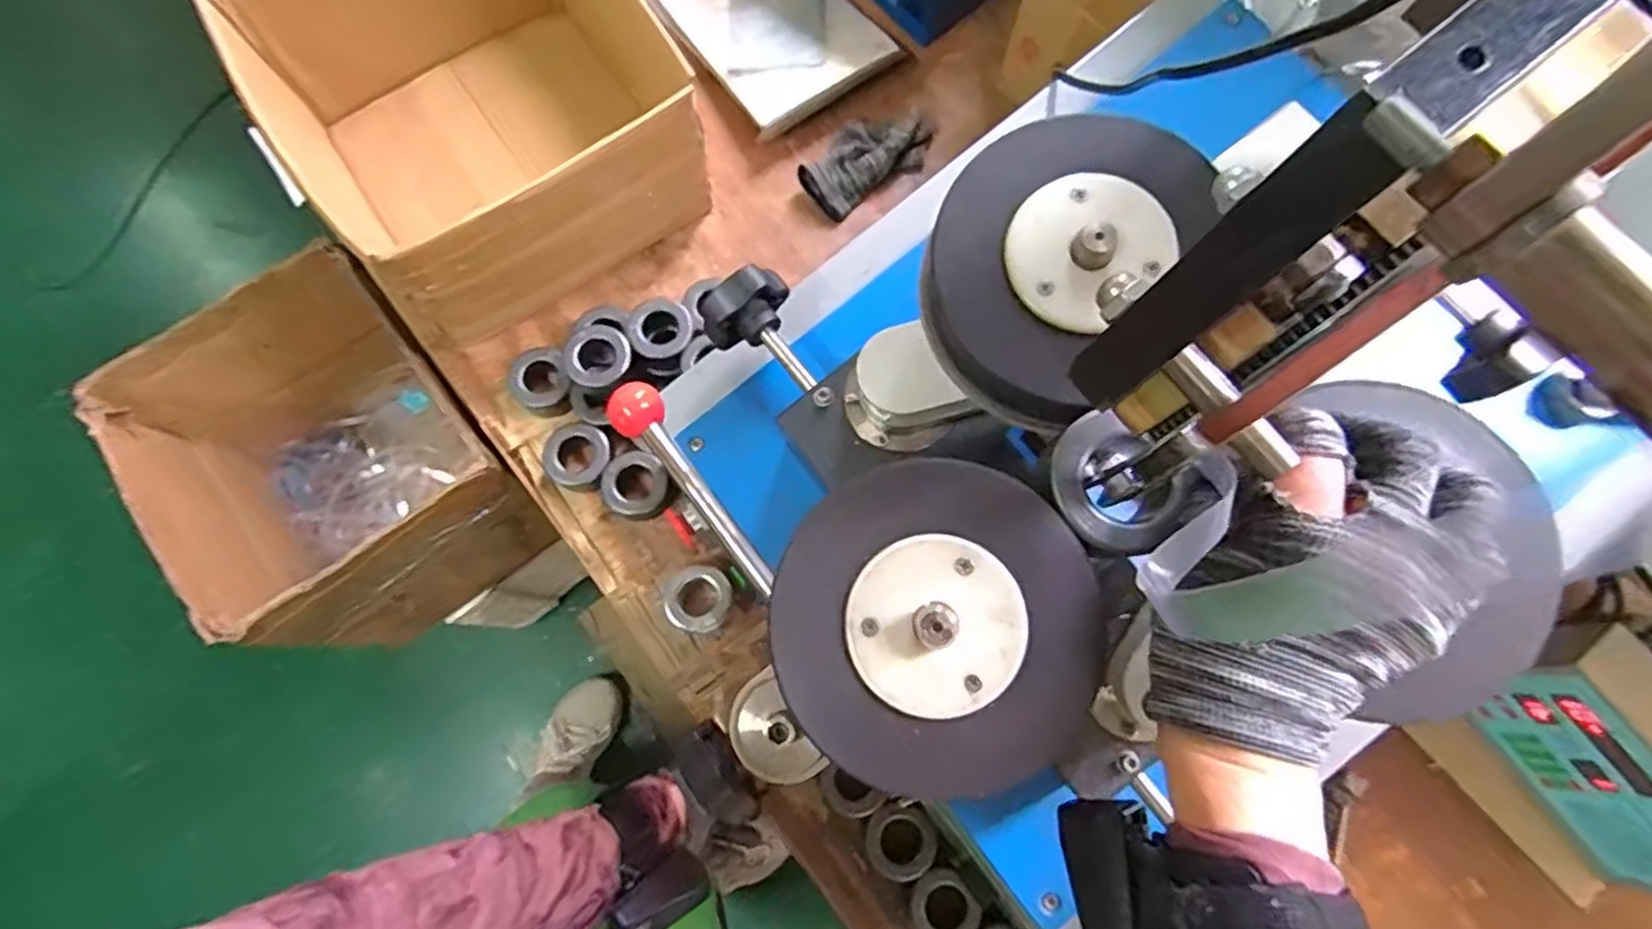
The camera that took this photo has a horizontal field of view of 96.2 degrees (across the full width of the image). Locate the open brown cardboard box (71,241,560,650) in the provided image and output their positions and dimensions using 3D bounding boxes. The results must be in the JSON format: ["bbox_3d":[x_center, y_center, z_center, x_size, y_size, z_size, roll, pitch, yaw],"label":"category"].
[{"bbox_3d":[-0.547,-0.015,0.851,0.281,0.265,0.349,-37,79,-10],"label":"open brown cardboard box"}]

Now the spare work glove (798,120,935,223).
[{"bbox_3d":[0.043,-0.331,0.808,0.130,0.047,0.086,-33,78,-9],"label":"spare work glove"}]

